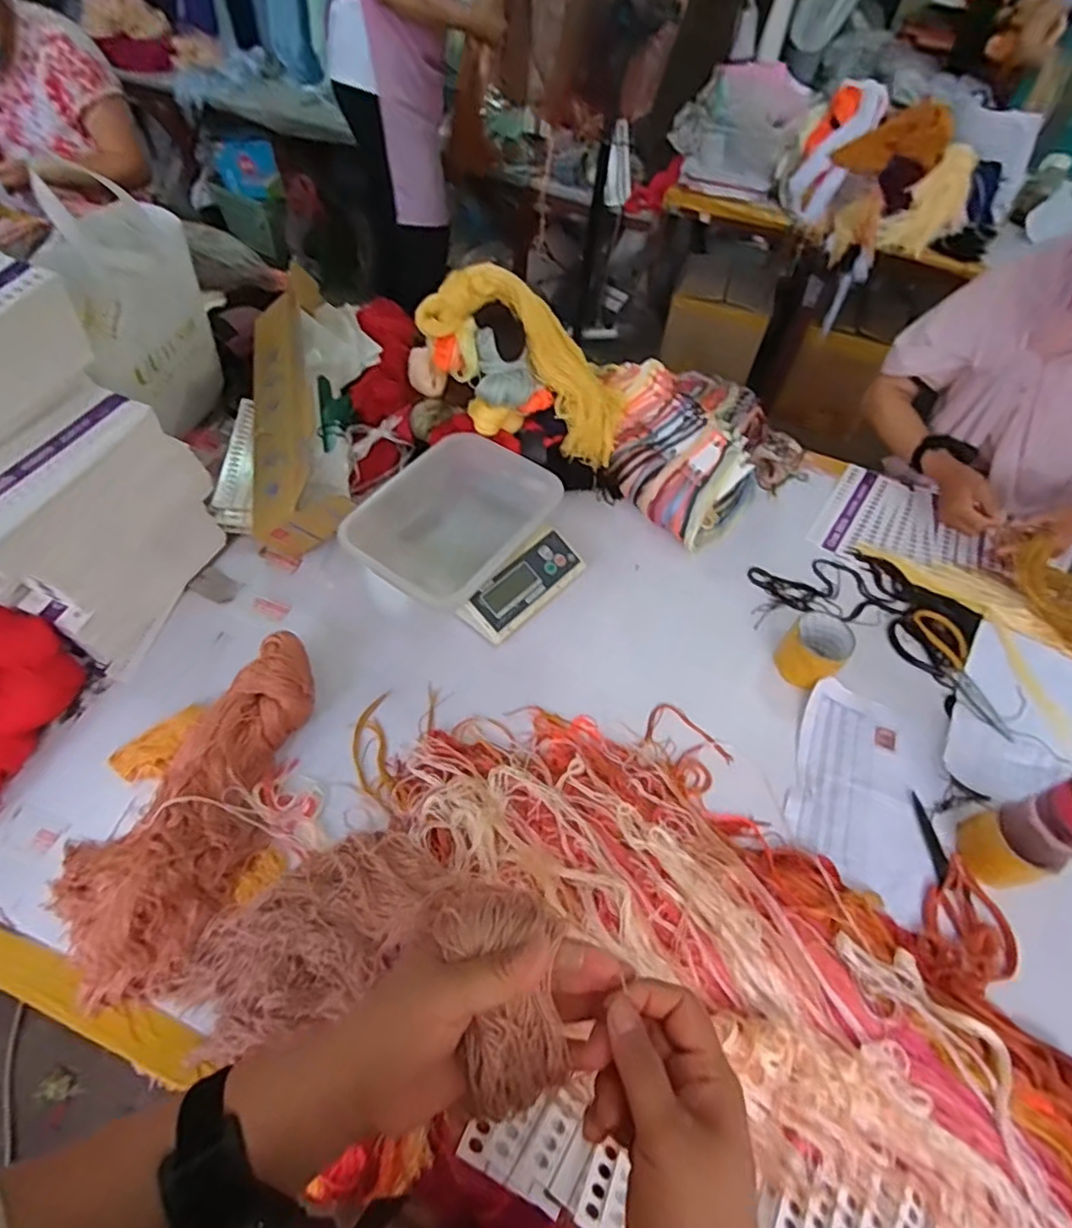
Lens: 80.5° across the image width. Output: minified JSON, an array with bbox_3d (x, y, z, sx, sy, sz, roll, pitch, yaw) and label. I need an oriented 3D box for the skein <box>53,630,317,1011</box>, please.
[{"bbox_3d":[-0.363,0.197,0.704,0.170,0.064,0.402,22,56,11],"label":"skein"}]

